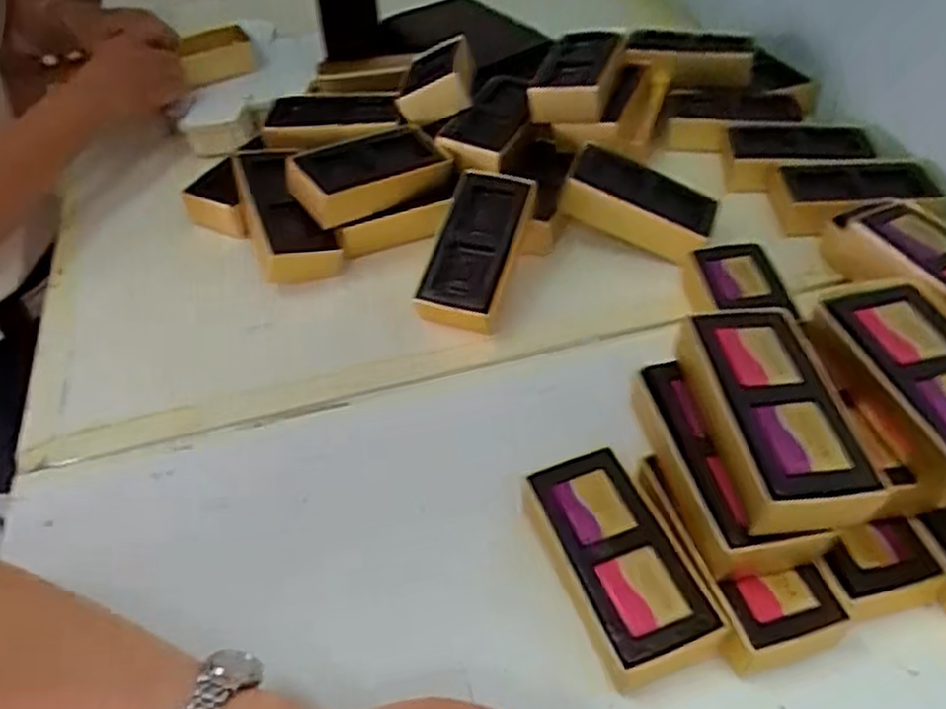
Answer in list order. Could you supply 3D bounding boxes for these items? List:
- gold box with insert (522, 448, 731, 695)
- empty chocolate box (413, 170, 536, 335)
[{"bbox_3d":[0.072,0.108,0.379,0.059,0.031,0.112,-19,47,-14],"label":"gold box with insert"},{"bbox_3d":[0.003,-0.079,0.526,0.057,0.027,0.121,12,68,15],"label":"empty chocolate box"}]

